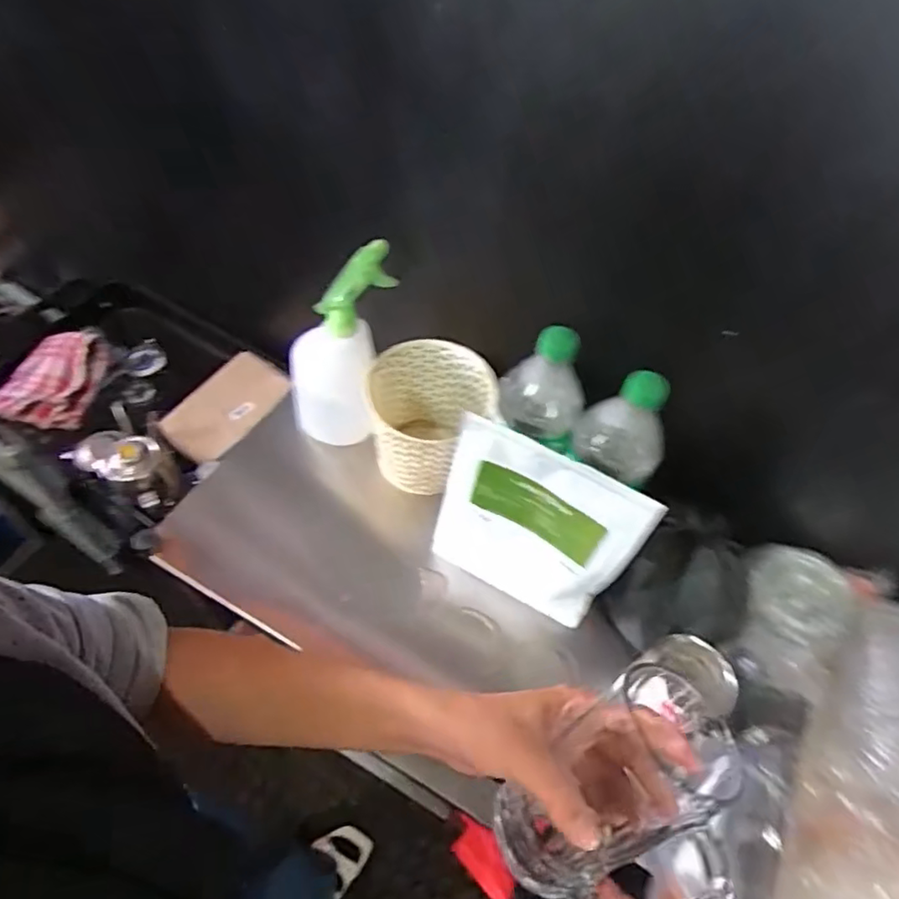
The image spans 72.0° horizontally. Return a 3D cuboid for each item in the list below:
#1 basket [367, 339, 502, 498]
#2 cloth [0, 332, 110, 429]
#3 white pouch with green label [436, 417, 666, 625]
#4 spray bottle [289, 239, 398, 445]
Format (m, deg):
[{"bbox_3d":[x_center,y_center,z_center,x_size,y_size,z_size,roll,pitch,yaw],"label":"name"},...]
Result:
[{"bbox_3d":[-0.021,-0.029,0.726,0.130,0.145,0.134,2,56,-4],"label":"basket"},{"bbox_3d":[-0.562,-0.101,0.871,0.132,0.062,0.140,18,56,7],"label":"cloth"},{"bbox_3d":[0.077,0.081,0.600,0.182,0.235,0.033,25,57,11],"label":"white pouch with green label"},{"bbox_3d":[-0.113,-0.111,0.692,0.135,0.247,0.080,-31,64,-23],"label":"spray bottle"}]

